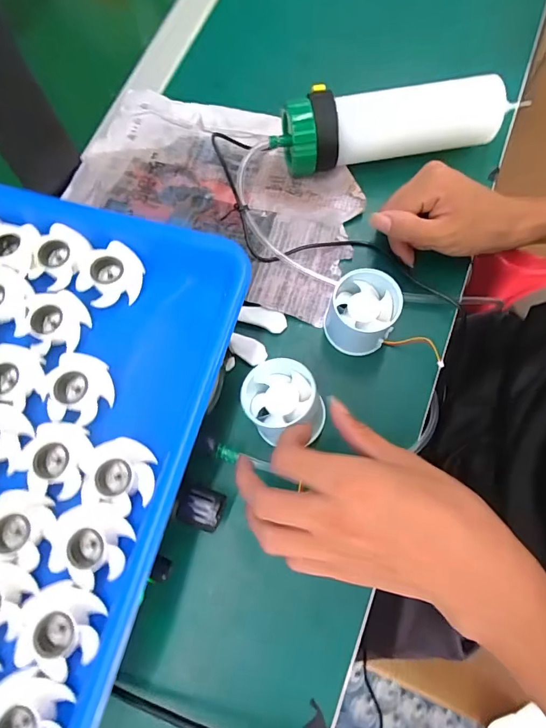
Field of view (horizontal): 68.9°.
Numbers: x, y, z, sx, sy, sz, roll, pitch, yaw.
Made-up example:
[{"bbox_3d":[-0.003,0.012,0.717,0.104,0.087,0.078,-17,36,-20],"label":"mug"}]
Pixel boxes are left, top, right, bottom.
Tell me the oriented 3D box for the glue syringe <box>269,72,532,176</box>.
[{"bbox_3d":[0.109,-0.218,0.360,0.220,0.058,0.053,-12,74,-1],"label":"glue syringe"}]

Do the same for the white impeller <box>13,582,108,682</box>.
[{"bbox_3d":[-0.121,0.144,0.220,0.049,0.024,0.041,13,75,7],"label":"white impeller"}]

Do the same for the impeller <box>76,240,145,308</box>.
[{"bbox_3d":[-0.115,-0.064,0.278,0.044,0.019,0.044,-1,74,3],"label":"impeller"}]

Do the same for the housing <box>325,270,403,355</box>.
[{"bbox_3d":[0.070,-0.040,0.318,0.051,0.053,0.046,9,75,6],"label":"housing"}]

